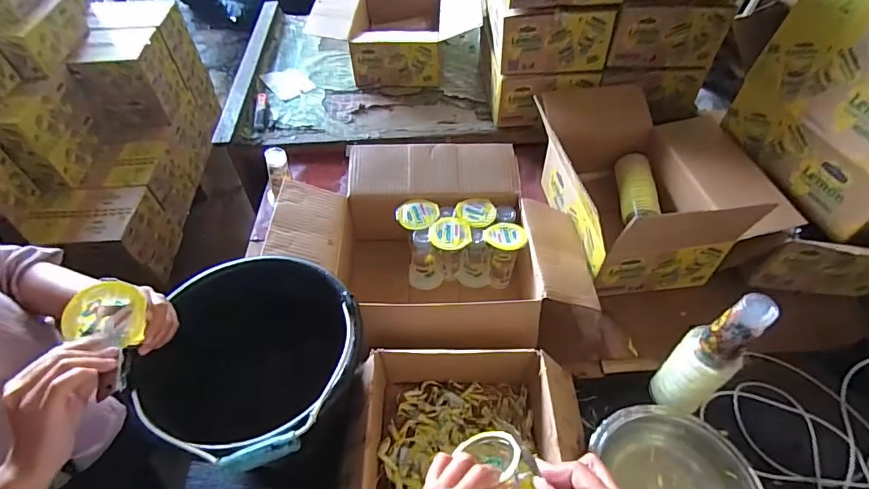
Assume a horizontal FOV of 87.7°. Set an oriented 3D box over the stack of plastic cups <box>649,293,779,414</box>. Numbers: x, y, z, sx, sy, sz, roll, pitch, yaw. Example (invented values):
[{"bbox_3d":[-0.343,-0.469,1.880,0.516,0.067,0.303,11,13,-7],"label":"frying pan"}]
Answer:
[{"bbox_3d":[0.391,0.171,0.654,0.063,0.276,0.082,-32,58,-22],"label":"stack of plastic cups"}]

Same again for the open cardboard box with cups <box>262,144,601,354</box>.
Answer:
[{"bbox_3d":[0.003,0.006,0.854,0.538,0.187,0.394,-2,52,-1],"label":"open cardboard box with cups"}]

